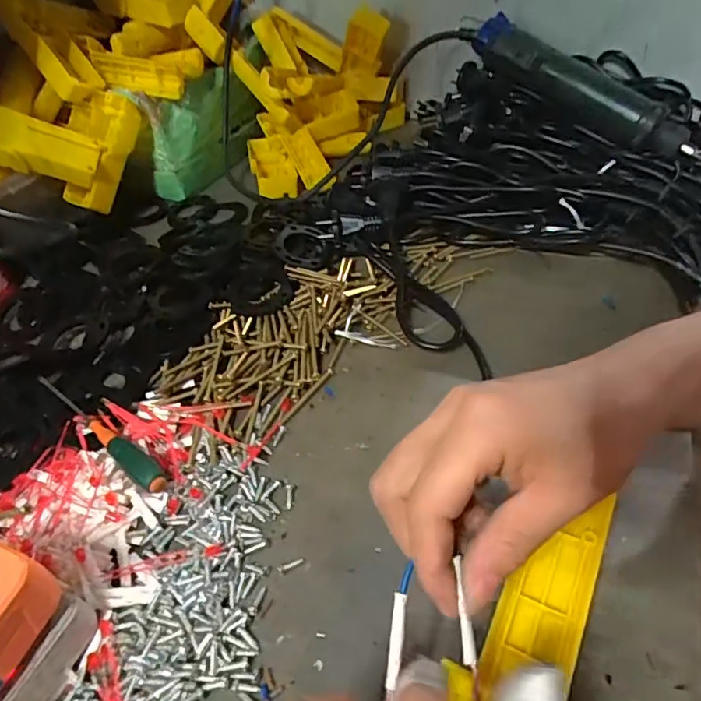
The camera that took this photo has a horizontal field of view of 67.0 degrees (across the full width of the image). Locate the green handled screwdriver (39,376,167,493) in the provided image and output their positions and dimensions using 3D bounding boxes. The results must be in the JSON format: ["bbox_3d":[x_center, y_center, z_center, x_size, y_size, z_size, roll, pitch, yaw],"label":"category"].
[{"bbox_3d":[-0.163,0.052,0.348,0.145,0.015,0.016,30,56,31],"label":"green handled screwdriver"}]

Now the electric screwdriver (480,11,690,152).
[{"bbox_3d":[0.219,-0.253,0.510,0.223,0.045,0.031,37,57,10],"label":"electric screwdriver"}]

